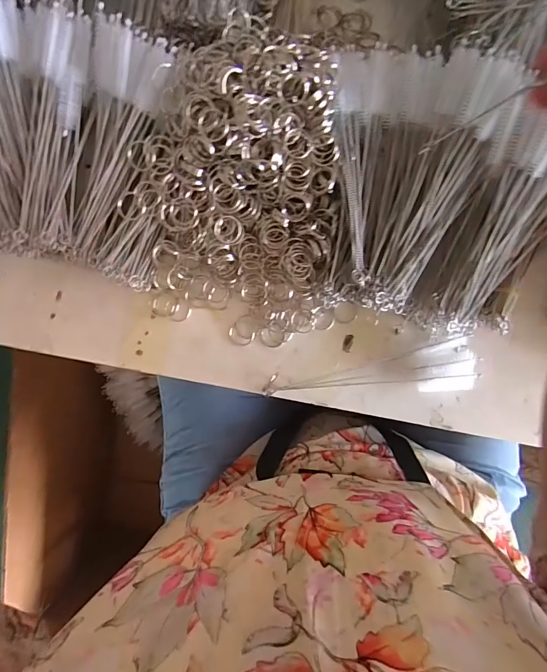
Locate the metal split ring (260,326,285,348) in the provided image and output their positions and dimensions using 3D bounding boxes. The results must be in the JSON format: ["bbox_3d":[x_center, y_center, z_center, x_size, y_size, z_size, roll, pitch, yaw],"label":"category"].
[{"bbox_3d":[-0.001,0.001,0.384,0.024,0.004,0.023,0,106,1],"label":"metal split ring"}]

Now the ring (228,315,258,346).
[{"bbox_3d":[-0.029,-0.005,0.383,0.026,0.004,0.031,35,88,1],"label":"ring"}]

